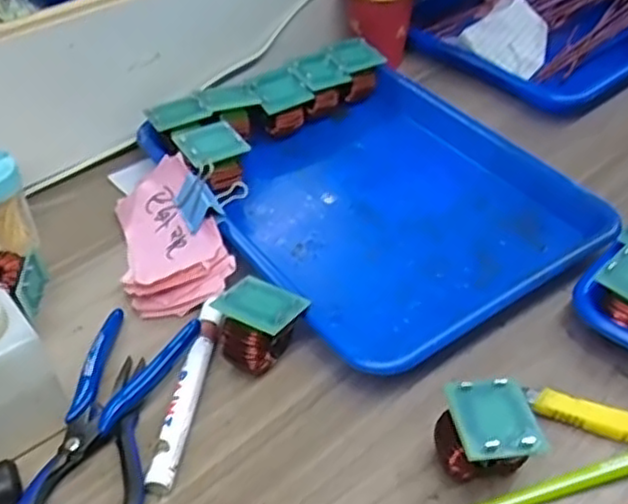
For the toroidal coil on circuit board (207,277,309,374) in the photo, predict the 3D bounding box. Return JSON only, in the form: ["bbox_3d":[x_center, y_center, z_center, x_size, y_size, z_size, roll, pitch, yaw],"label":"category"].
[{"bbox_3d":[-0.038,0.044,0.439,0.055,0.043,0.052,24,48,22],"label":"toroidal coil on circuit board"}]

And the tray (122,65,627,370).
[{"bbox_3d":[0.052,-0.043,0.547,0.245,0.030,0.277,-25,49,-25],"label":"tray"}]

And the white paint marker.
[{"bbox_3d":[-0.074,0.081,0.425,0.015,0.011,0.130,6,43,5],"label":"white paint marker"}]

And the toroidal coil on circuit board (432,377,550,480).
[{"bbox_3d":[0.091,0.103,0.380,0.049,0.048,0.050,-5,43,-7],"label":"toroidal coil on circuit board"}]

